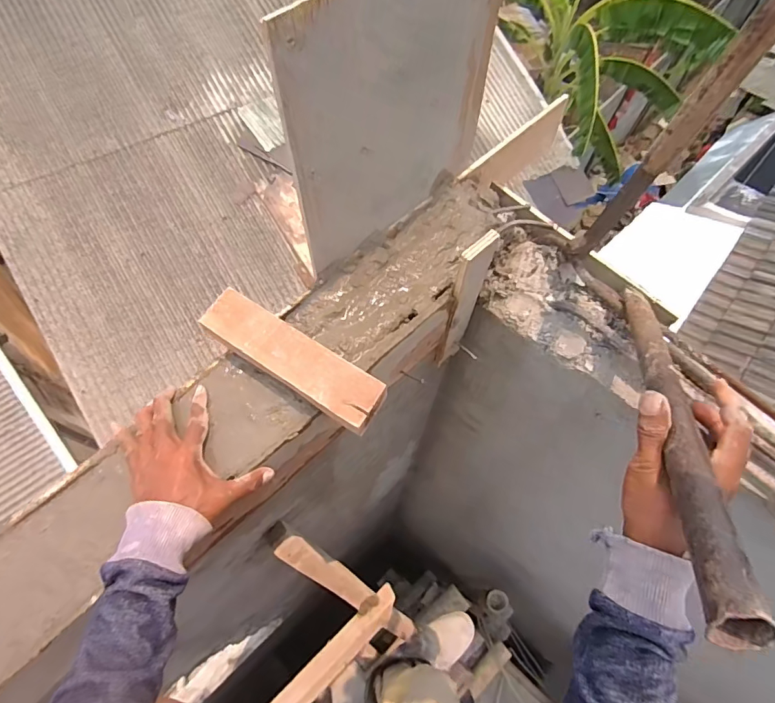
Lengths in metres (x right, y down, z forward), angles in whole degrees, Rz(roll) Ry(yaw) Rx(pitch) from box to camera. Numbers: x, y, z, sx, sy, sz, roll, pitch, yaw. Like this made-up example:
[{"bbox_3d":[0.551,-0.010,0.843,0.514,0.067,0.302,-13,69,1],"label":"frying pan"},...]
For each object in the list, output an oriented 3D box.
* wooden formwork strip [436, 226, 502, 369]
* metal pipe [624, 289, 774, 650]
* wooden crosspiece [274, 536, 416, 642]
[{"bbox_3d":[0.105,-0.056,0.664,0.063,0.308,0.013,-36,70,-18],"label":"wooden formwork strip"},{"bbox_3d":[0.255,0.037,0.418,0.027,0.034,0.443,21,35,8],"label":"metal pipe"},{"bbox_3d":[-0.055,0.505,0.938,0.025,0.586,0.049,23,63,42],"label":"wooden crosspiece"}]

